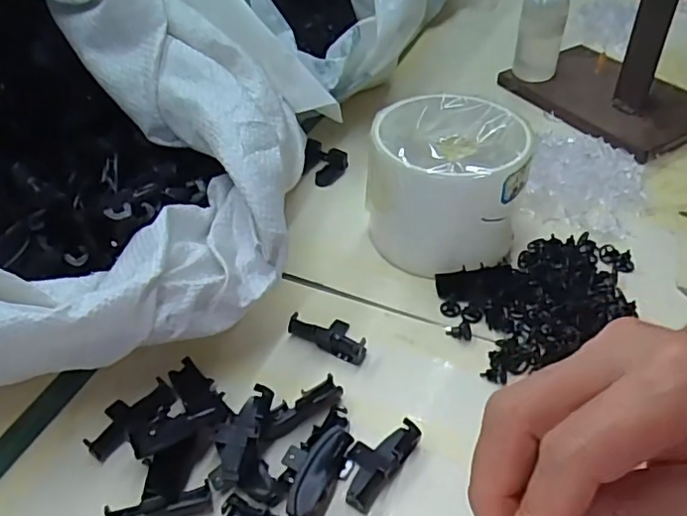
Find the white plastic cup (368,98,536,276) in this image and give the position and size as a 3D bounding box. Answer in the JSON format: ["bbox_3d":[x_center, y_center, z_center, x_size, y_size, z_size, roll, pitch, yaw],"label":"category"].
[{"bbox_3d":[0.057,-0.040,0.336,0.084,0.072,0.086,-1,42,1],"label":"white plastic cup"}]

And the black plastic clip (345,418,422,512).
[{"bbox_3d":[0.013,0.084,0.249,0.024,0.013,0.041,30,51,30],"label":"black plastic clip"}]

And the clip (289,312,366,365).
[{"bbox_3d":[-0.005,0.037,0.301,0.043,0.010,0.022,21,47,23],"label":"clip"}]

